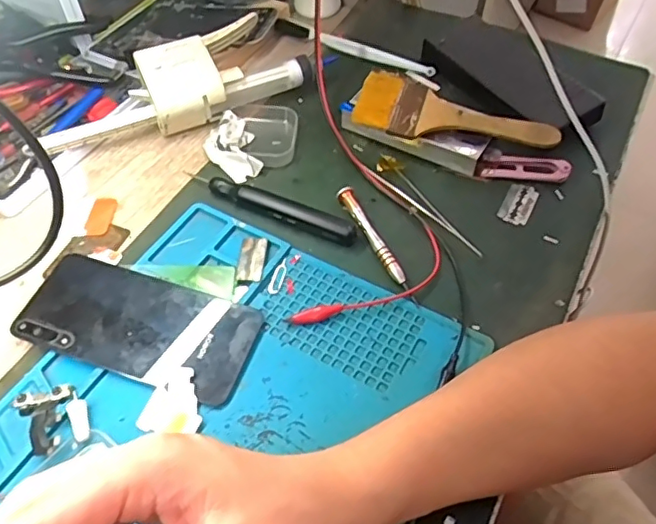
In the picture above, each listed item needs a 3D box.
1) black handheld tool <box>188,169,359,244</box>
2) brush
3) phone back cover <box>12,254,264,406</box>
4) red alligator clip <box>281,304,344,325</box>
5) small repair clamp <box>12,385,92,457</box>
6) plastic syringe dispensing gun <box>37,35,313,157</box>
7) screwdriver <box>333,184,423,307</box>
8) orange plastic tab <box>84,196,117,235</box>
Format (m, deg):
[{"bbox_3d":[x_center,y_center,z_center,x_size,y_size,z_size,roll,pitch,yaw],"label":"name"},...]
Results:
[{"bbox_3d":[-0.046,-0.044,0.454,0.143,0.014,0.018,21,55,14],"label":"black handheld tool"},{"bbox_3d":[0.105,-0.124,0.484,0.163,0.016,0.068,12,53,9],"label":"brush"},{"bbox_3d":[-0.126,0.041,0.391,0.156,0.007,0.072,16,54,11],"label":"phone back cover"},{"bbox_3d":[-0.009,0.035,0.392,0.040,0.010,0.011,-16,55,-13],"label":"red alligator clip"},{"bbox_3d":[-0.165,0.091,0.350,0.034,0.008,0.049,-30,59,-22],"label":"small repair clamp"},{"bbox_3d":[-0.138,-0.152,0.512,0.245,0.055,0.073,-23,57,-17],"label":"plastic syringe dispensing gun"},{"bbox_3d":[0.037,-0.014,0.434,0.011,0.012,0.115,-21,56,-16],"label":"screwdriver"},{"bbox_3d":[-0.182,-0.037,0.466,0.019,0.004,0.039,3,53,1],"label":"orange plastic tab"}]

